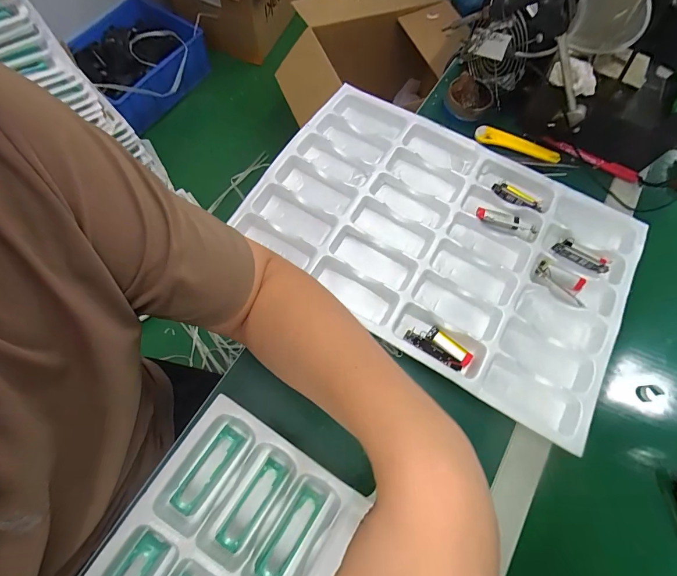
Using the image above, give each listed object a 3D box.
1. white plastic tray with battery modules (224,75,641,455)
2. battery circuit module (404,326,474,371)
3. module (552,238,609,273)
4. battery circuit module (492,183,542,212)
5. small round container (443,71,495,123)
[{"bbox_3d":[0.129,-0.069,0.447,0.460,0.040,0.318,31,69,7],"label":"white plastic tray with battery modules"},{"bbox_3d":[0.113,0.065,0.398,0.073,0.015,0.035,35,70,9],"label":"battery circuit module"},{"bbox_3d":[0.309,-0.040,0.449,0.067,0.014,0.017,34,70,8],"label":"module"},{"bbox_3d":[0.238,-0.122,0.471,0.066,0.009,0.019,30,69,7],"label":"battery circuit module"},{"bbox_3d":[0.188,-0.276,0.512,0.065,0.037,0.065,2,69,-4],"label":"small round container"}]

